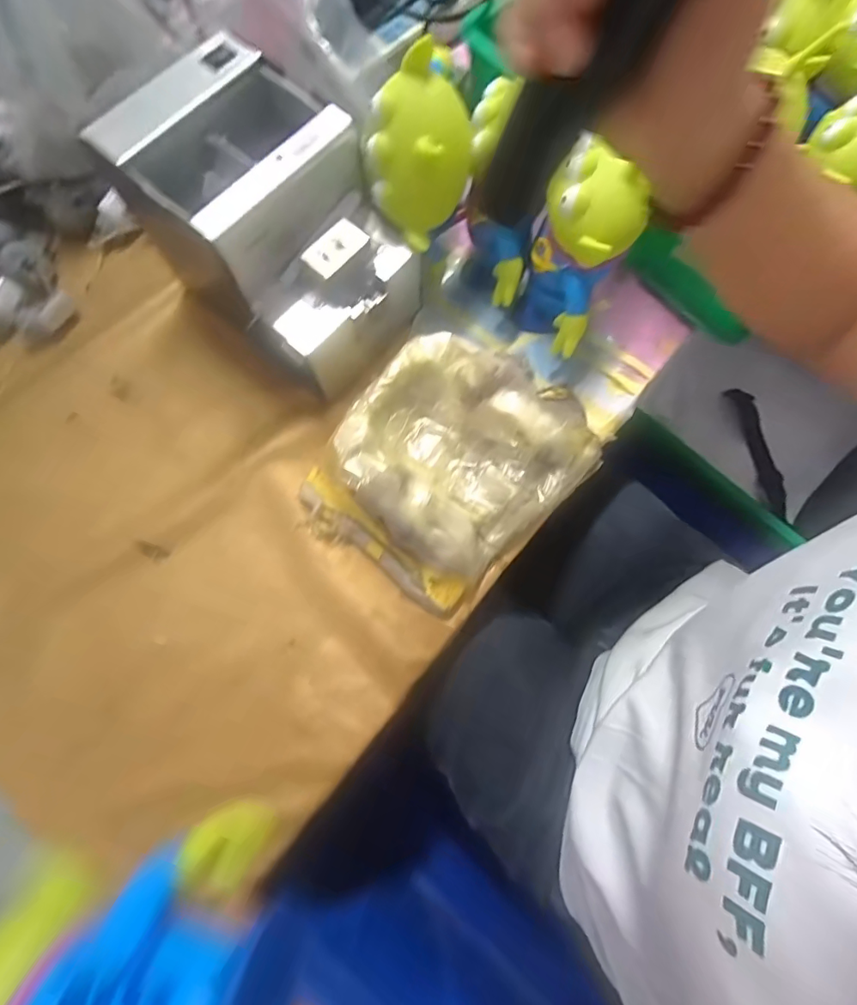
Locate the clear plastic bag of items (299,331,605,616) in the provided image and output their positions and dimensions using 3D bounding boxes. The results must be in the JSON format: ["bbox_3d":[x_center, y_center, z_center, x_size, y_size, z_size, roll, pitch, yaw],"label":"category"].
[{"bbox_3d":[0.018,-0.034,0.367,0.168,0.052,0.212,38,80,10],"label":"clear plastic bag of items"}]

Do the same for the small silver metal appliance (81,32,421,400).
[{"bbox_3d":[-0.106,-0.198,0.360,0.186,0.141,0.122,44,81,10],"label":"small silver metal appliance"}]

